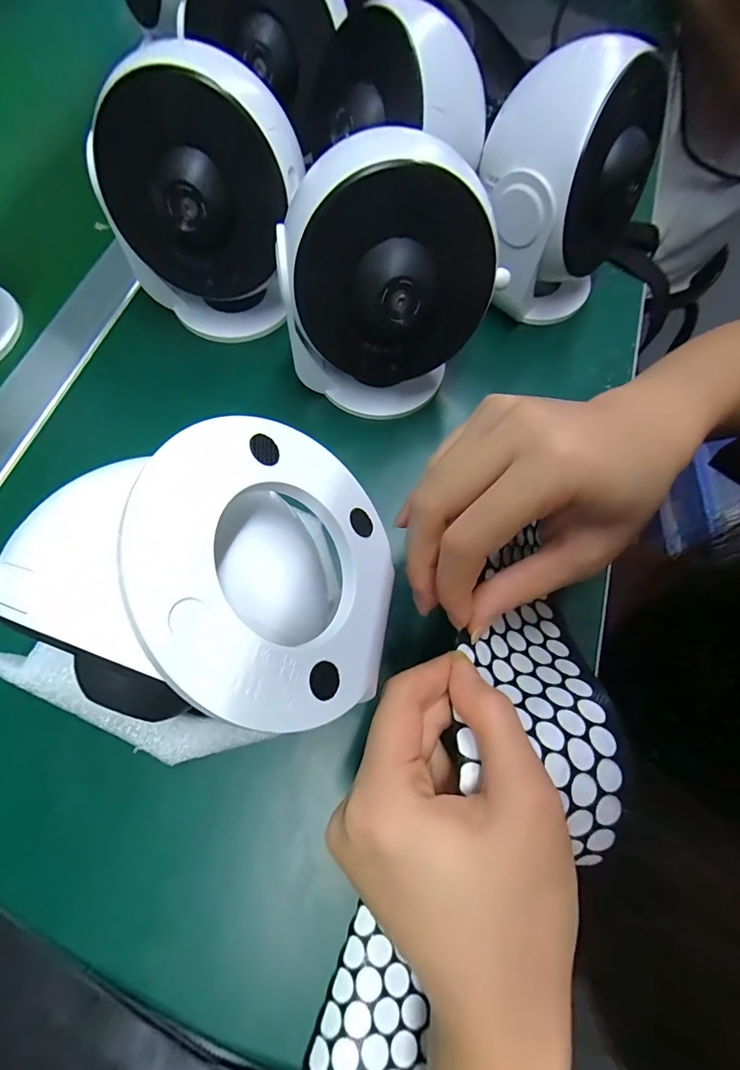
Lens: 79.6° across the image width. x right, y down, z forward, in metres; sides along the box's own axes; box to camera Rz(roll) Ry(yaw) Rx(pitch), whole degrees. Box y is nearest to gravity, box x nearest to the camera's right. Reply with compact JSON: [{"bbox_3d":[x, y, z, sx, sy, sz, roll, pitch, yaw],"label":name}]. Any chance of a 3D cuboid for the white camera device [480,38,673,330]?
[{"bbox_3d":[0.108,-0.193,0.261,0.089,0.118,0.069,19,70,6],"label":"white camera device"}]

